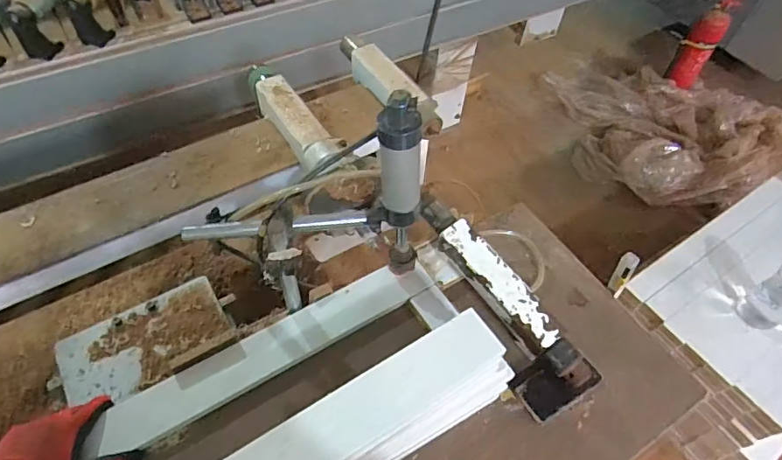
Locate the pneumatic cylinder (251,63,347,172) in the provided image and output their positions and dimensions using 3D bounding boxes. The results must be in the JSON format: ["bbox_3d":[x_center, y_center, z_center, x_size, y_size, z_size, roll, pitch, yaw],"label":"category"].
[{"bbox_3d":[-0.187,-0.211,0.910,0.063,0.045,0.291,-26,60,-21],"label":"pneumatic cylinder"}]

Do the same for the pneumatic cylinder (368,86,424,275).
[{"bbox_3d":[0.007,-0.042,0.606,0.069,0.264,0.044,15,54,7],"label":"pneumatic cylinder"}]

